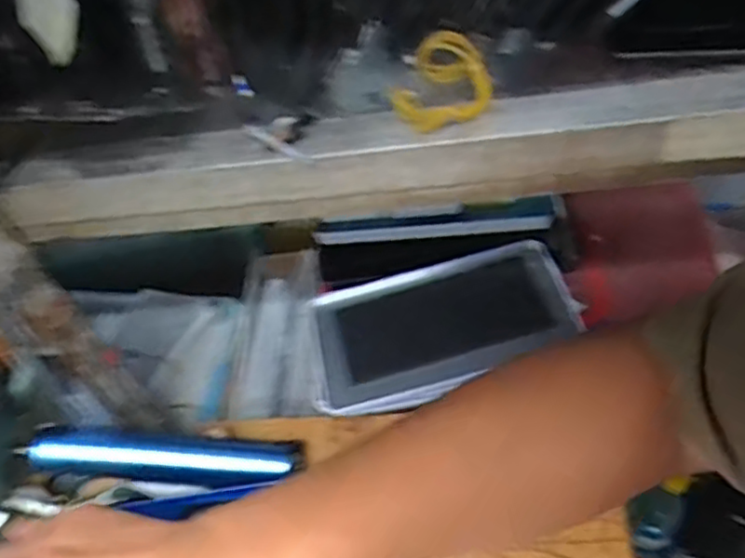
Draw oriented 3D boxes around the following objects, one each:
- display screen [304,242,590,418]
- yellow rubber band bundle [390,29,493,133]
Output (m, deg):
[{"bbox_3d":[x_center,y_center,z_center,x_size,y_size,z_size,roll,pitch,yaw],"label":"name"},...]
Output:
[{"bbox_3d":[0.047,0.032,0.496,0.185,0.013,0.104,-19,55,4],"label":"display screen"},{"bbox_3d":[0.030,-0.088,0.299,0.041,0.022,0.045,-5,50,8],"label":"yellow rubber band bundle"}]

